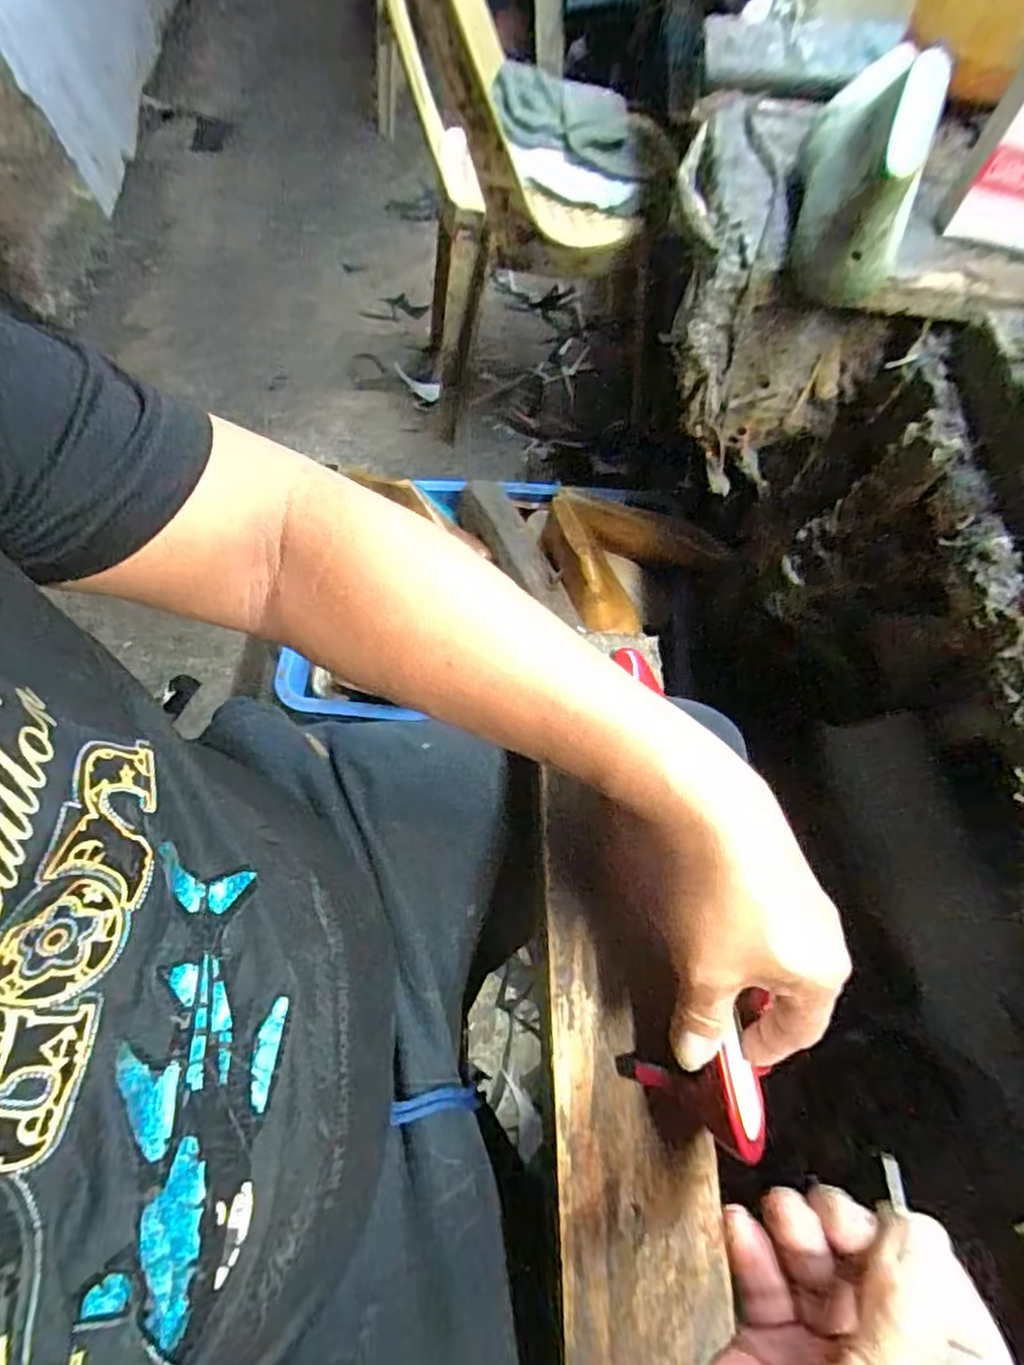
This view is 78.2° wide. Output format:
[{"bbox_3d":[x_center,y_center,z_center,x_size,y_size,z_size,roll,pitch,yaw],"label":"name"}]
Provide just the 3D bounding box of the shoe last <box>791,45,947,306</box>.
[{"bbox_3d":[0.224,-0.337,0.399,0.065,0.086,0.202,15,66,7],"label":"shoe last"}]

